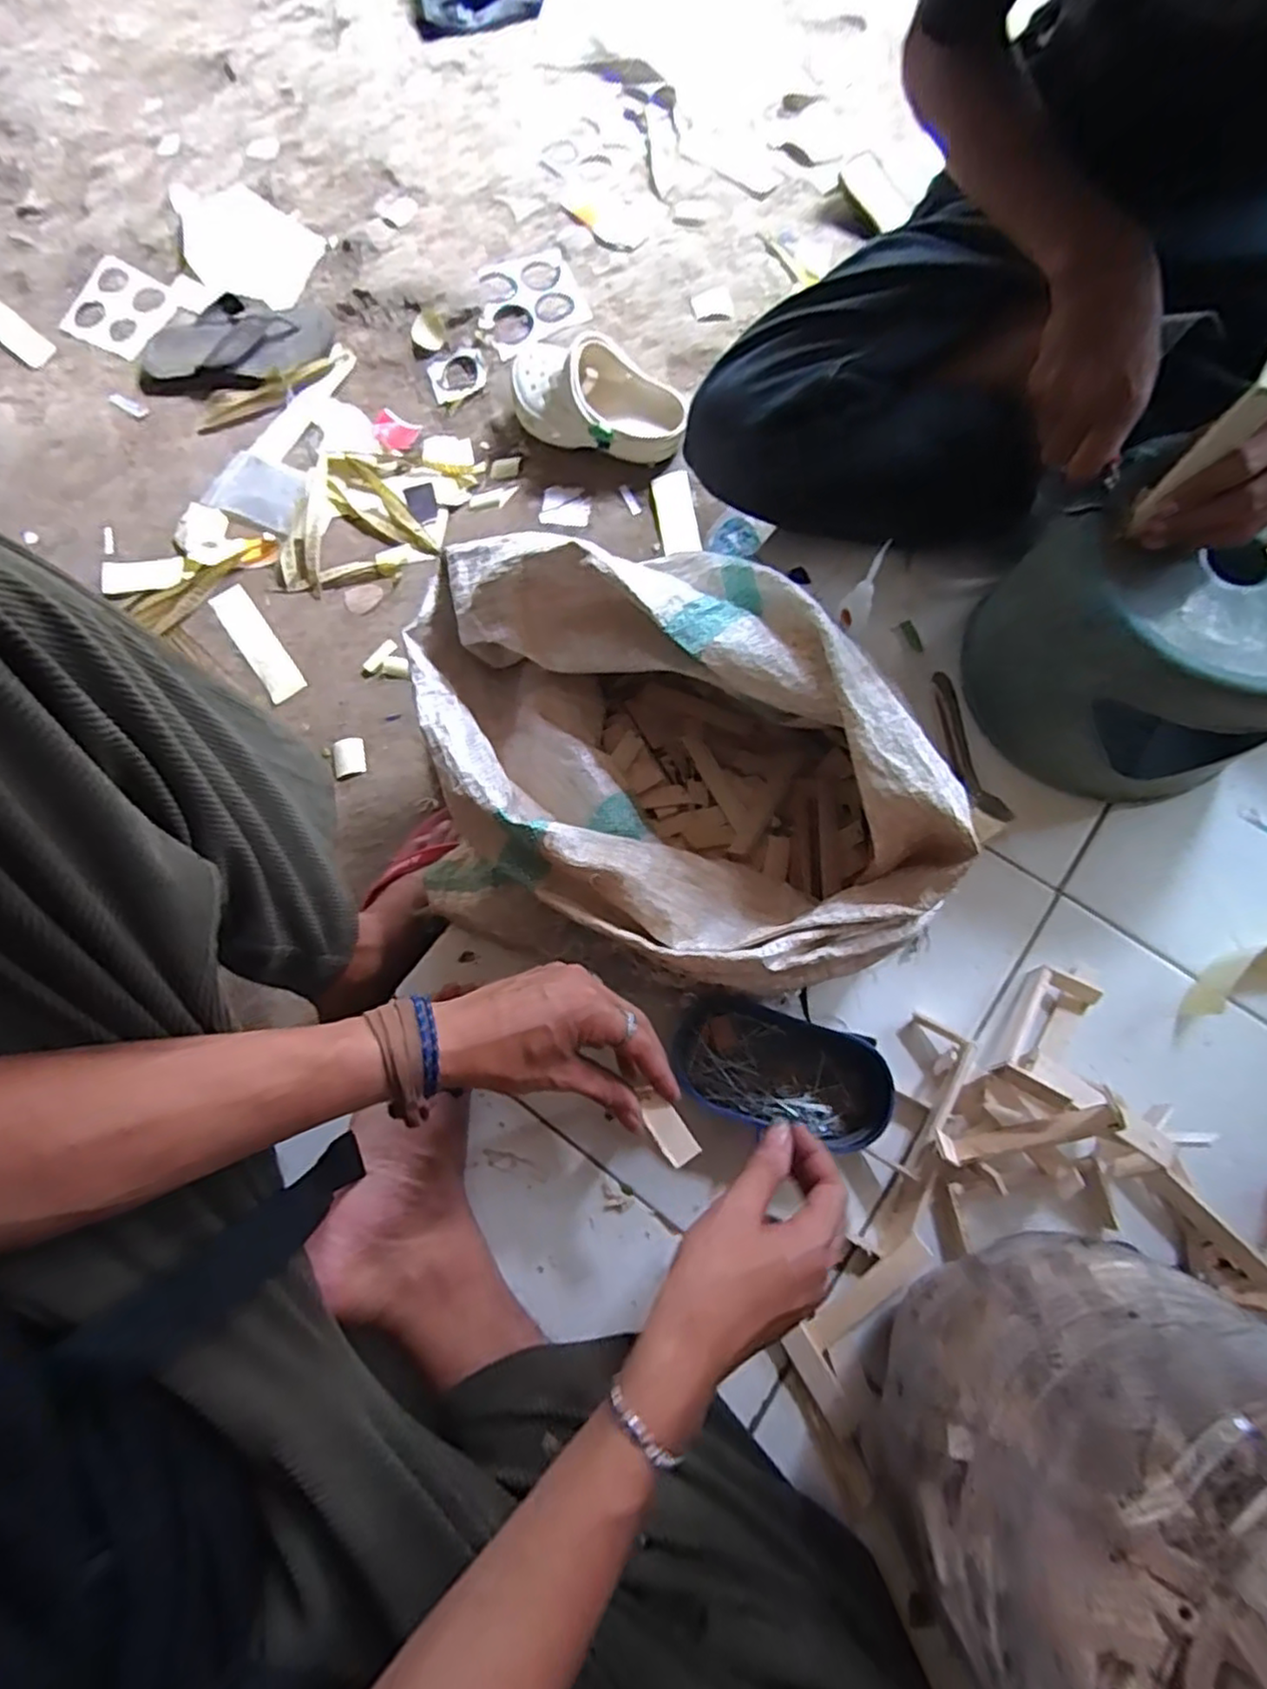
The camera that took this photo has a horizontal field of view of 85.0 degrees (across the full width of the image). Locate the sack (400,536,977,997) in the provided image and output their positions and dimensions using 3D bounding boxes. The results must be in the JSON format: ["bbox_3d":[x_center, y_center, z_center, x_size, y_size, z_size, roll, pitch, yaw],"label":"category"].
[{"bbox_3d":[0.010,-0.070,0.525,0.359,0.188,0.347,-3,73,-1],"label":"sack"}]

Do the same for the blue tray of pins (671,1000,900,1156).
[{"bbox_3d":[0.114,0.173,0.528,0.162,0.036,0.084,18,74,6],"label":"blue tray of pins"}]

